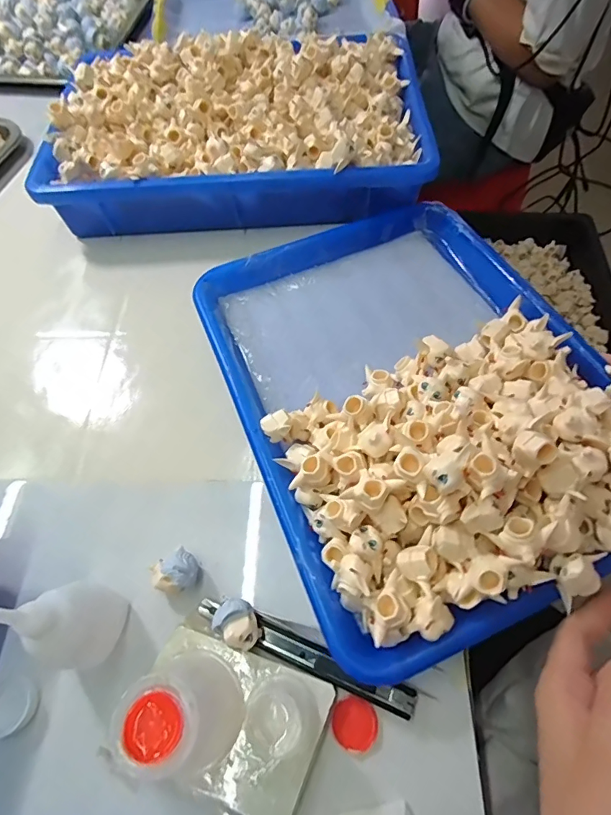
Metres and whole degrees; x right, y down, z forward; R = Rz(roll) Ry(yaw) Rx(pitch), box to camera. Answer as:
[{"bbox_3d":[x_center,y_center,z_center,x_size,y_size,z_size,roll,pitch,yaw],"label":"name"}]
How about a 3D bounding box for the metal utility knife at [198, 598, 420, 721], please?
[{"bbox_3d":[-0.002,0.142,0.263,0.134,0.007,0.017,20,65,13],"label":"metal utility knife"}]

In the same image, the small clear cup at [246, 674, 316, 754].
[{"bbox_3d":[-0.012,0.158,0.234,0.034,0.037,0.029,32,68,18],"label":"small clear cup"}]

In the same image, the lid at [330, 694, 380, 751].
[{"bbox_3d":[0.028,0.175,0.250,0.025,0.004,0.024,-1,62,2],"label":"lid"}]

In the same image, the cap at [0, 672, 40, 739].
[{"bbox_3d":[-0.172,0.170,0.259,0.031,0.010,0.031,-1,62,2],"label":"cap"}]

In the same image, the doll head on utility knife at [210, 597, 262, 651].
[{"bbox_3d":[-0.039,0.126,0.263,0.028,0.021,0.022,36,69,19],"label":"doll head on utility knife"}]

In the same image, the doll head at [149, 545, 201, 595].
[{"bbox_3d":[-0.081,0.103,0.283,0.029,0.019,0.027,-1,62,2],"label":"doll head"}]

